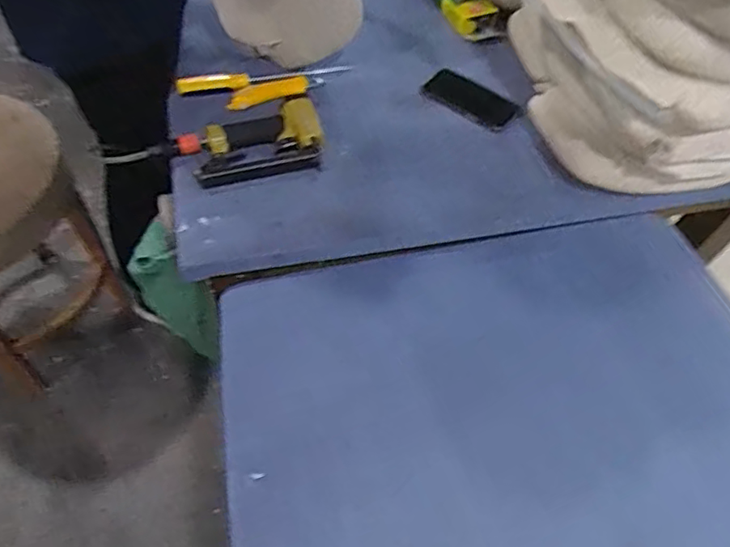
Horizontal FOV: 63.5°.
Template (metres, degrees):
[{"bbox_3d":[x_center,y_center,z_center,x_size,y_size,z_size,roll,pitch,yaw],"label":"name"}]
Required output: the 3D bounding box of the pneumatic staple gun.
[{"bbox_3d":[-0.175,-0.208,0.915,0.215,0.046,0.135,-16,56,-8],"label":"pneumatic staple gun"}]

